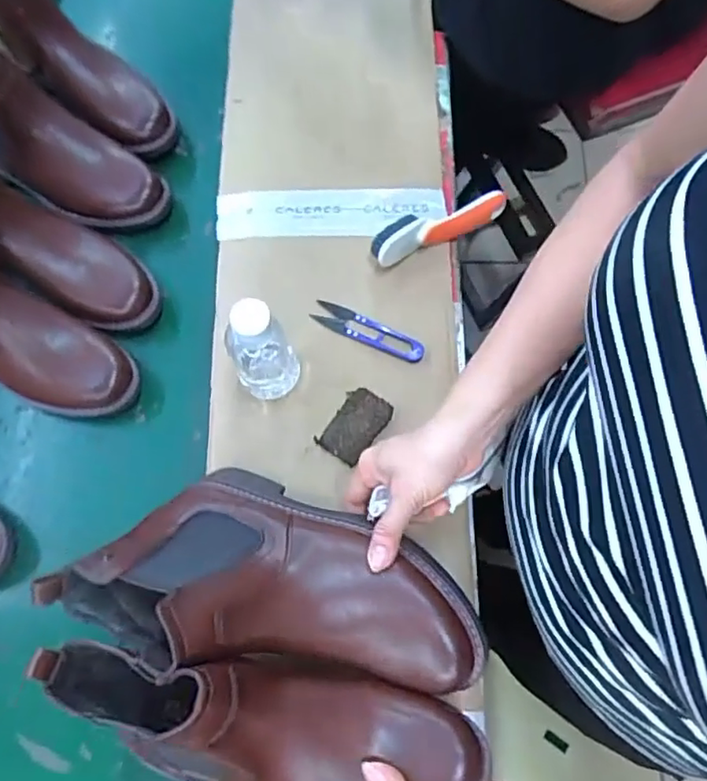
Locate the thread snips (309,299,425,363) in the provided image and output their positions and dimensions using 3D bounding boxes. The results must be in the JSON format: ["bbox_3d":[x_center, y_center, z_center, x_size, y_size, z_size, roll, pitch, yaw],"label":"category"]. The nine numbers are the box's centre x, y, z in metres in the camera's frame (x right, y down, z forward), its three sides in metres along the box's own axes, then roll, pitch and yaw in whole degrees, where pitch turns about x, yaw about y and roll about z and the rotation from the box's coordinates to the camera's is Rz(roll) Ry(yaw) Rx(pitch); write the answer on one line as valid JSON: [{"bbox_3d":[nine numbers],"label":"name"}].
[{"bbox_3d":[0.015,-0.059,0.595,0.118,0.012,0.026,25,74,9],"label":"thread snips"}]

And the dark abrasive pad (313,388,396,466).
[{"bbox_3d":[0.002,0.033,0.569,0.046,0.011,0.069,34,75,11],"label":"dark abrasive pad"}]

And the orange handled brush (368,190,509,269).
[{"bbox_3d":[0.089,-0.178,0.619,0.157,0.037,0.037,-28,74,-8],"label":"orange handled brush"}]

